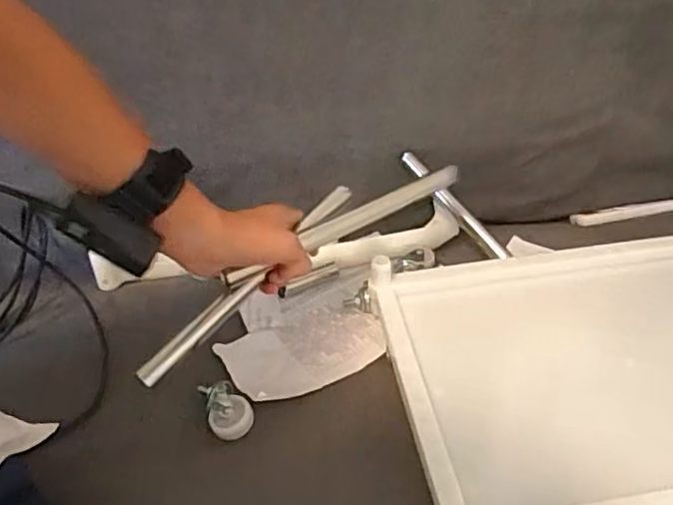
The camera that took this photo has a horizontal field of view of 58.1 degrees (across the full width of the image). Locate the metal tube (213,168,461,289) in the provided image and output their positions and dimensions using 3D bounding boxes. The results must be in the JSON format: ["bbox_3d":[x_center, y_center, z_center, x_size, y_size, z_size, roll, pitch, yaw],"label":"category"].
[{"bbox_3d":[0.021,-0.031,0.572,0.239,0.021,0.013,-26,53,-22],"label":"metal tube"}]

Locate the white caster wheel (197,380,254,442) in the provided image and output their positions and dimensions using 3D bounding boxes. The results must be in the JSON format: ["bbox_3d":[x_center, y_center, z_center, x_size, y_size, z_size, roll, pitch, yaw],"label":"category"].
[{"bbox_3d":[-0.102,0.151,0.573,0.041,0.024,0.061,-18,51,-10],"label":"white caster wheel"}]

